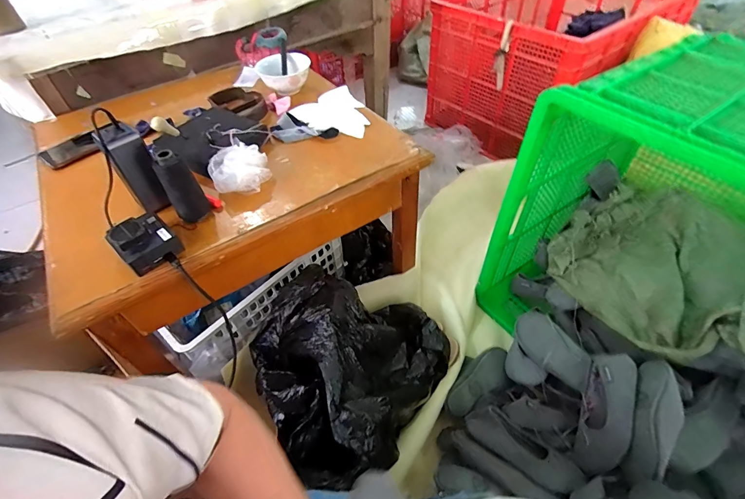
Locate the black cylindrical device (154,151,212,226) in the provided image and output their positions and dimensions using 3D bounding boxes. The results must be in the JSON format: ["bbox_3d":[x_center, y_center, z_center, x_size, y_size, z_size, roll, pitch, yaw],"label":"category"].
[{"bbox_3d":[-0.283,-0.093,0.538,0.045,0.117,0.045,-1,48,2],"label":"black cylindrical device"}]

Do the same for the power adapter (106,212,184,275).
[{"bbox_3d":[-0.322,-0.011,0.511,0.084,0.046,0.072,35,59,29],"label":"power adapter"}]

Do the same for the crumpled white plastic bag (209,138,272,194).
[{"bbox_3d":[-0.221,-0.133,0.605,0.094,0.053,0.080,-16,50,-11],"label":"crumpled white plastic bag"}]

